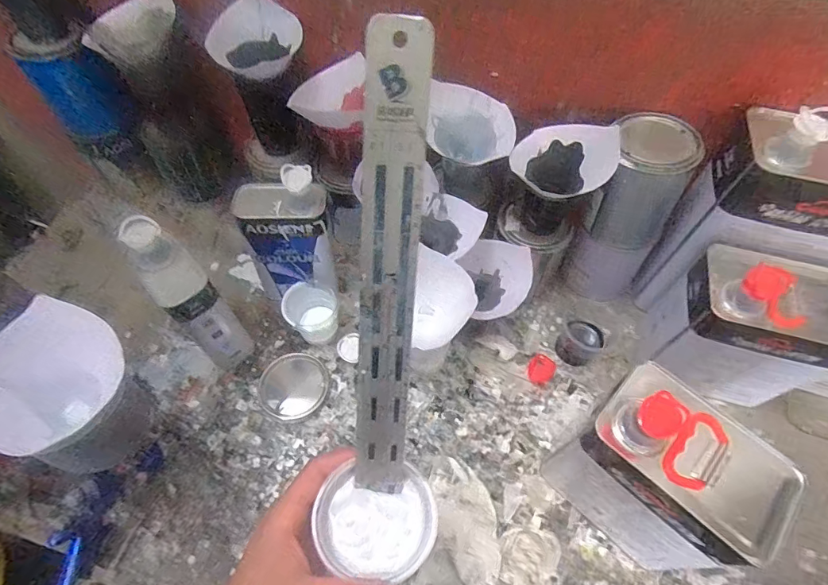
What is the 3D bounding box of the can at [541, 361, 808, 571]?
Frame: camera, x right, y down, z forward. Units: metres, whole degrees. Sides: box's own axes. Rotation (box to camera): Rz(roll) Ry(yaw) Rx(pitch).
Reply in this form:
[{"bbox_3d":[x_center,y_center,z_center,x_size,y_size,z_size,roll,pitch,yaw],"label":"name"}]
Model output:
[{"bbox_3d":[0.252,0.193,0.469,0.176,0.219,0.107,34,64,18],"label":"can"}]

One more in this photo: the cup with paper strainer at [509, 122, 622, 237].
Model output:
[{"bbox_3d":[0.180,-0.142,0.578,0.115,0.128,0.091,25,62,13],"label":"cup with paper strainer"}]

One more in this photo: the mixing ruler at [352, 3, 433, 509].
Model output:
[{"bbox_3d":[-0.014,0.003,0.258,0.029,0.275,0.004,4,21,-3],"label":"mixing ruler"}]

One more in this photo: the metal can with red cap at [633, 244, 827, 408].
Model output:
[{"bbox_3d":[0.415,0.042,0.565,0.175,0.195,0.118,12,60,6],"label":"metal can with red cap"}]

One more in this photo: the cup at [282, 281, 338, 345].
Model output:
[{"bbox_3d":[-0.148,0.028,0.656,0.066,0.079,0.066,0,59,-1],"label":"cup"}]

